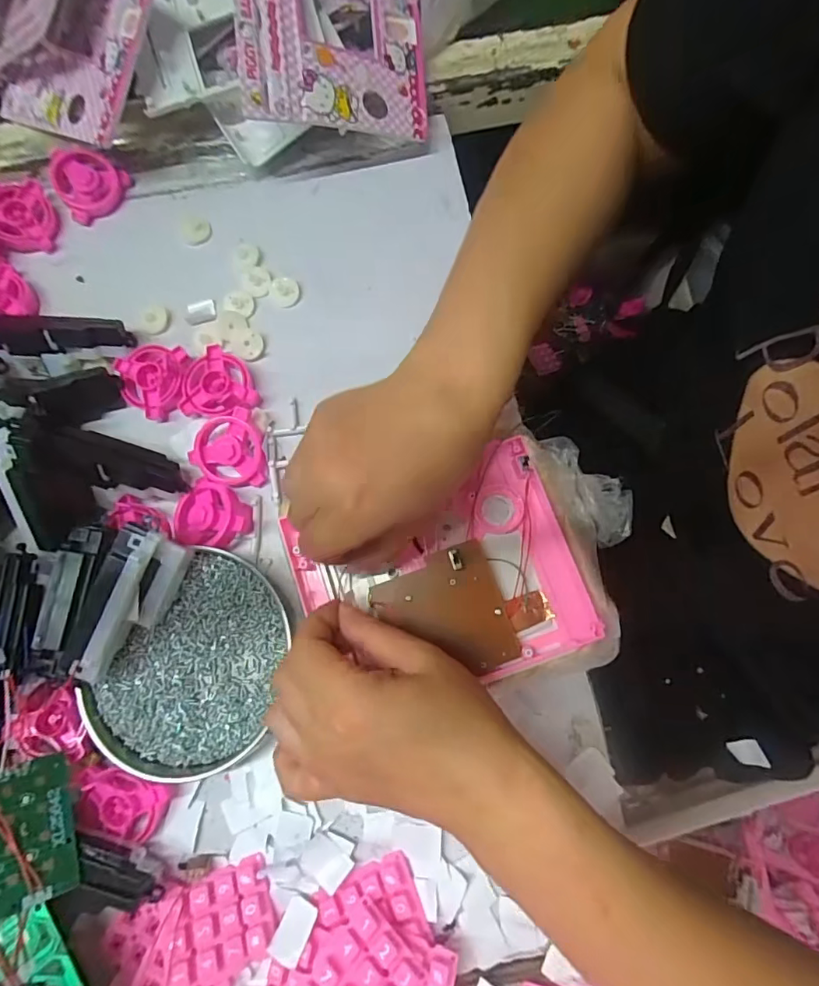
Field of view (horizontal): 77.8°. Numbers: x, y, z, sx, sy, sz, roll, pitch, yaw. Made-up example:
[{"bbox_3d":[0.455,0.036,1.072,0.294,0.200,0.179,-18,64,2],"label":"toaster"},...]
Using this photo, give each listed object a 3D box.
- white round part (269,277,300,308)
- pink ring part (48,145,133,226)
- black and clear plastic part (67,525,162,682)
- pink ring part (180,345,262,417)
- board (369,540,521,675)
[{"bbox_3d":[-0.097,-0.156,0.392,0.021,0.004,0.023,0,78,1],"label":"white round part"},{"bbox_3d":[-0.259,-0.252,0.408,0.053,0.014,0.057,-35,107,-5],"label":"pink ring part"},{"bbox_3d":[-0.177,0.065,0.301,0.024,0.013,0.094,22,90,5],"label":"black and clear plastic part"},{"bbox_3d":[-0.142,-0.078,0.367,0.053,0.011,0.055,0,78,1],"label":"pink ring part"},{"bbox_3d":[0.023,0.074,0.303,0.072,0.013,0.073,-22,76,-7],"label":"board"}]

